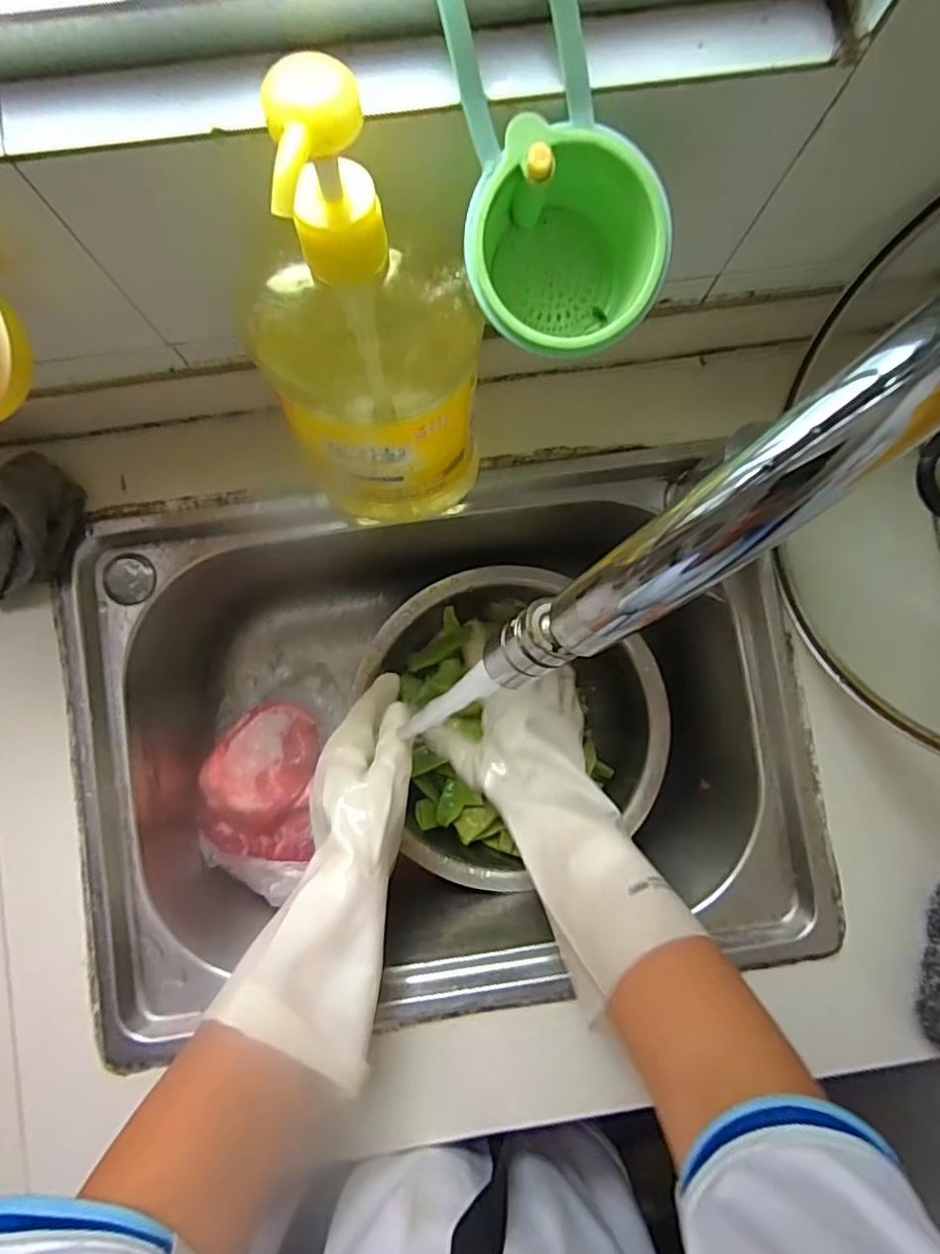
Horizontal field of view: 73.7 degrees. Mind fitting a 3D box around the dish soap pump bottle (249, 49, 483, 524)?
[{"bbox_3d":[-0.051,-0.131,0.326,0.111,0.249,0.091,-18,86,-2],"label":"dish soap pump bottle"}]

